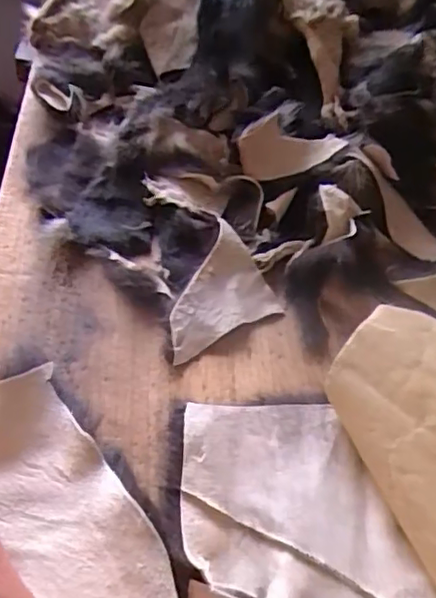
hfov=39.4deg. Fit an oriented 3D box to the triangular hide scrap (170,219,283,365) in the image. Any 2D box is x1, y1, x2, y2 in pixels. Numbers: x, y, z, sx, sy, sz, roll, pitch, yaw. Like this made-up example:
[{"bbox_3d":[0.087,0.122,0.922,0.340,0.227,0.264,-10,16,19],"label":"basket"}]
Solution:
[{"bbox_3d":[-0.008,-0.009,0.530,0.106,0.010,0.090,-25,77,-24],"label":"triangular hide scrap"}]

